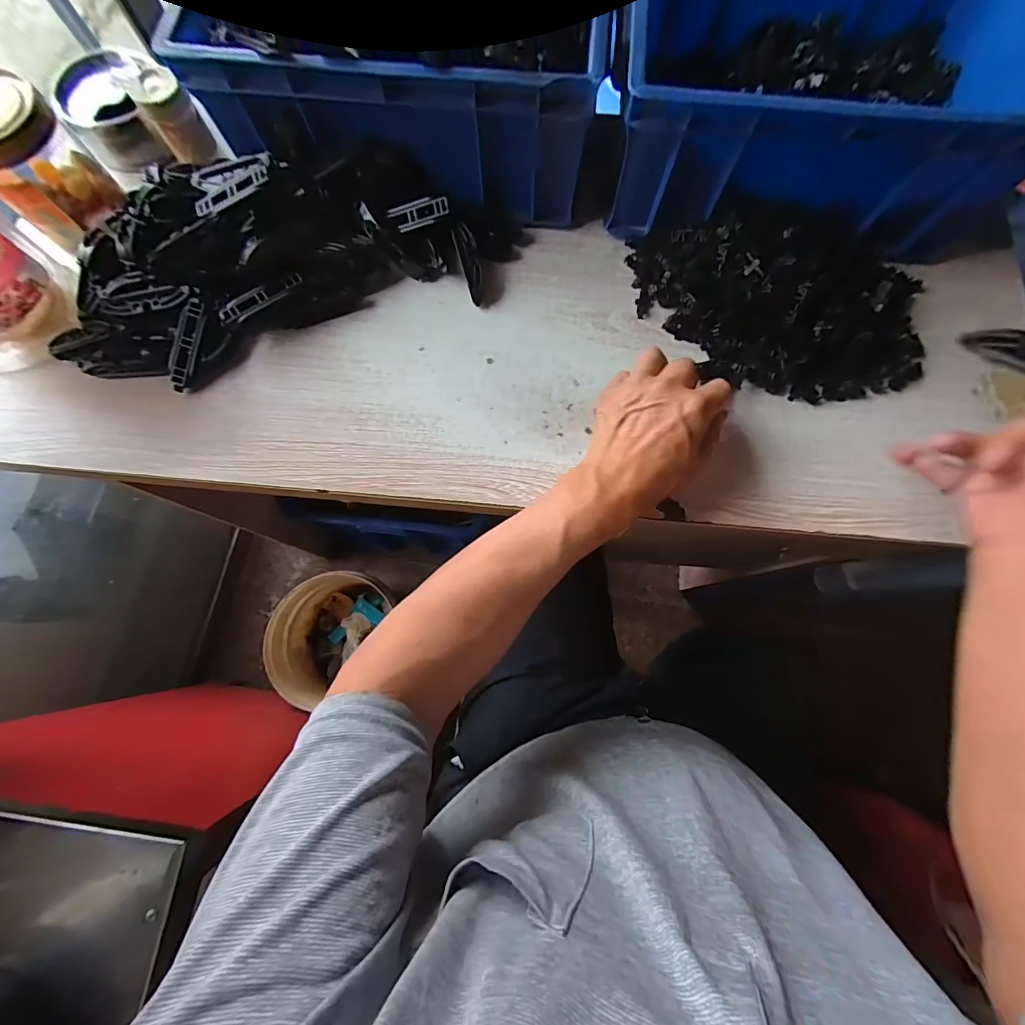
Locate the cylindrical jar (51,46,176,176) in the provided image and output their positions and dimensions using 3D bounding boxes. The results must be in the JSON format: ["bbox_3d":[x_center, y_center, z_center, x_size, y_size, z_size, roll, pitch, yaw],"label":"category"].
[{"bbox_3d":[-0.404,-0.412,0.442,0.074,0.062,0.083,-8,76,-2],"label":"cylindrical jar"}]

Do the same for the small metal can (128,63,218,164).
[{"bbox_3d":[-0.330,-0.387,0.421,0.043,0.064,0.045,0,76,0],"label":"small metal can"}]

